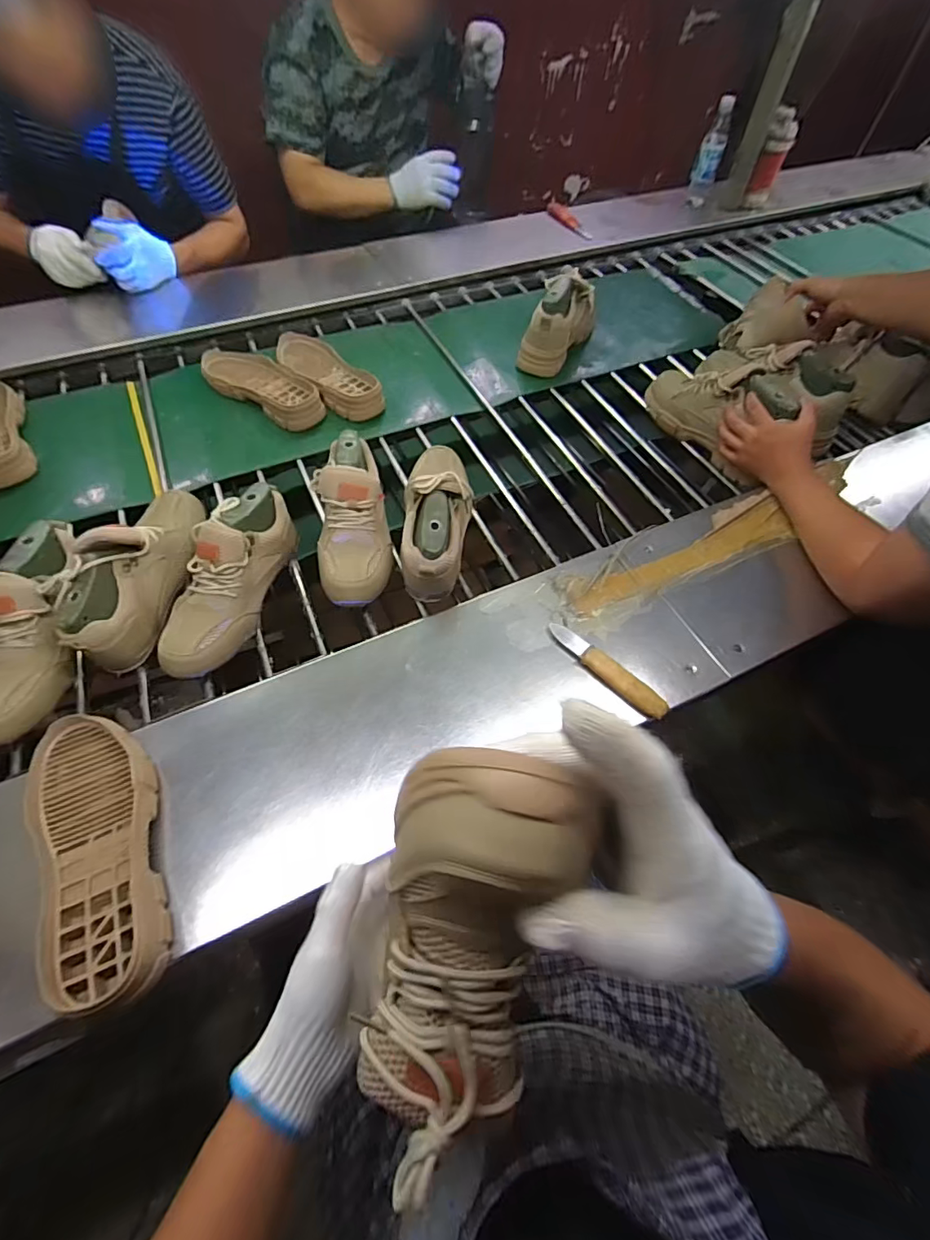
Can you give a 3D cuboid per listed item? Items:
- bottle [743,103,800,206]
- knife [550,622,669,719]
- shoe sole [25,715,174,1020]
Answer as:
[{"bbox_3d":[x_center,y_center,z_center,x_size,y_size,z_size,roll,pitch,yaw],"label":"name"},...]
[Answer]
[{"bbox_3d":[0.799,-1.201,1.318,0.067,0.192,0.065,20,60,9],"label":"bottle"},{"bbox_3d":[0.167,0.057,0.601,0.163,0.018,0.027,41,65,20],"label":"knife"},{"bbox_3d":[-0.344,0.203,0.476,0.104,0.046,0.284,-29,64,-18],"label":"shoe sole"}]

